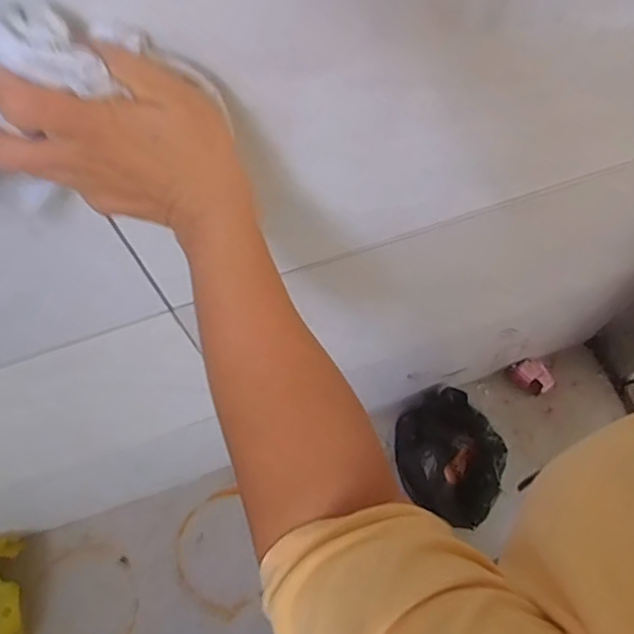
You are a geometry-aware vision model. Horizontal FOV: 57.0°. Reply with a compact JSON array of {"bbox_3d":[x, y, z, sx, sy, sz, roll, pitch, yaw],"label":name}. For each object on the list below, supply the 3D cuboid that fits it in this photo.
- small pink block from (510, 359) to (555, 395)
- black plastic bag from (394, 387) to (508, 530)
[{"bbox_3d":[0.498,0.137,1.348,0.081,0.033,0.081,-30,68,-9],"label":"small pink block"},{"bbox_3d":[0.280,0.291,1.250,0.232,0.088,0.250,25,71,13],"label":"black plastic bag"}]

